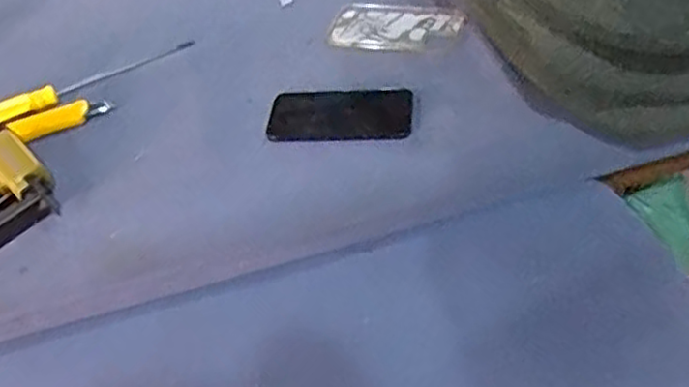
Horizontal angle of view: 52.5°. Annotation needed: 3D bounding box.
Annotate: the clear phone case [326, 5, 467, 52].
[{"bbox_3d":[0.065,-0.210,0.871,0.163,0.007,0.083,1,48,10],"label":"clear phone case"}]

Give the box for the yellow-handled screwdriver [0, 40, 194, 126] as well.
[{"bbox_3d":[-0.319,-0.134,0.841,0.280,0.030,0.033,-29,50,-17],"label":"yellow-handled screwdriver"}]

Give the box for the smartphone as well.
[{"bbox_3d":[-0.004,-0.082,0.766,0.157,0.013,0.070,-5,47,5],"label":"smartphone"}]

